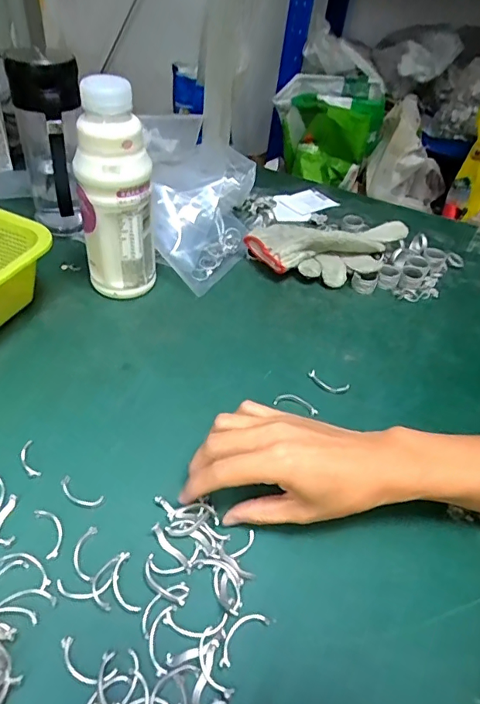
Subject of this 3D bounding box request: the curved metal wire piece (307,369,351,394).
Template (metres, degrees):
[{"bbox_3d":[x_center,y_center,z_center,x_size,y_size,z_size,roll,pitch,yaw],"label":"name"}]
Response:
[{"bbox_3d":[0.079,0.027,0.428,0.038,0.005,0.012,25,47,17],"label":"curved metal wire piece"}]

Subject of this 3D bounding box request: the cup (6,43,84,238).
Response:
[{"bbox_3d":[-0.196,-0.205,0.507,0.067,0.179,0.082,-5,46,-13],"label":"cup"}]

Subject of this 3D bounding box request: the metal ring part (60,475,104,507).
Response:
[{"bbox_3d":[-0.111,0.097,0.330,0.034,0.004,0.013,24,47,17],"label":"metal ring part"}]

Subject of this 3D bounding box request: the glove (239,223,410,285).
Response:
[{"bbox_3d":[0.102,-0.125,0.565,0.184,0.043,0.120,12,44,4],"label":"glove"}]

